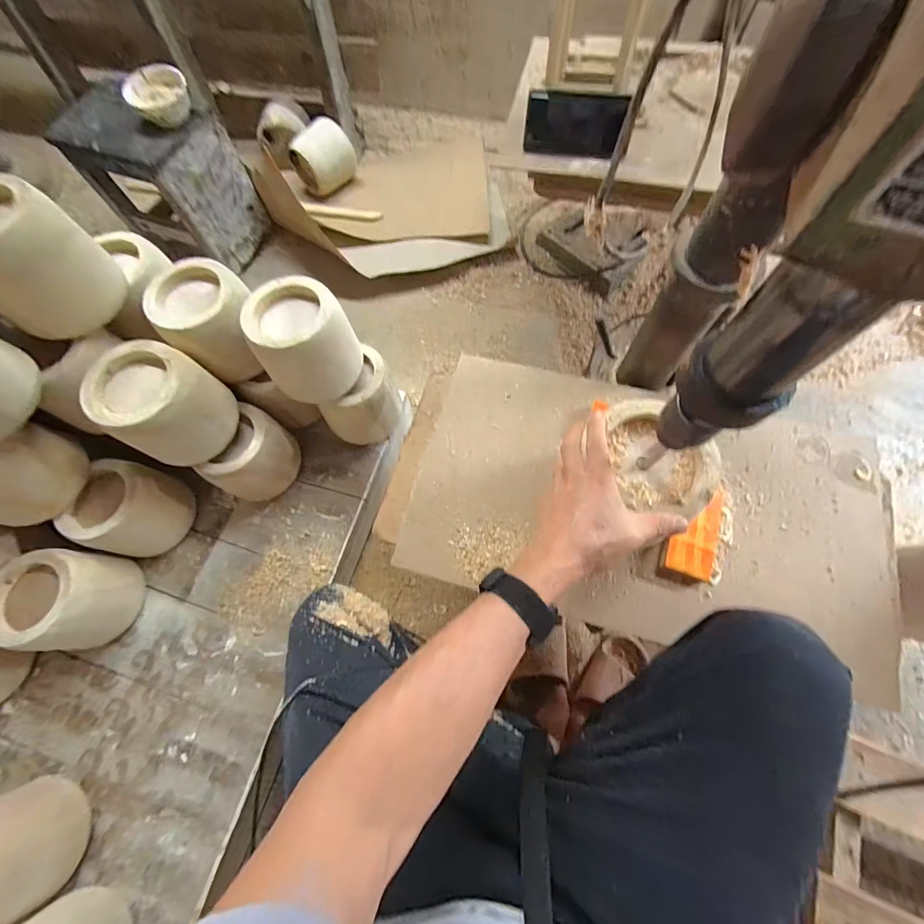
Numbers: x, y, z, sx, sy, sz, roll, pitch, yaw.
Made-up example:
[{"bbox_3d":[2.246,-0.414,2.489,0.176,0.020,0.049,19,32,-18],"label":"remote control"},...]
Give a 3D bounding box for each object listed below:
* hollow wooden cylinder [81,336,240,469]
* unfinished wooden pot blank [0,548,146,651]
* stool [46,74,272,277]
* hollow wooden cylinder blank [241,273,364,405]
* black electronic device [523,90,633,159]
[{"bbox_3d":[-0.401,-0.074,0.549,0.125,0.127,0.123,-1,70,2],"label":"hollow wooden cylinder"},{"bbox_3d":[-0.601,0.208,0.610,0.125,0.135,0.134,3,70,3],"label":"unfinished wooden pot blank"},{"bbox_3d":[-0.655,-0.631,0.918,0.247,0.285,0.221,19,72,9],"label":"stool"},{"bbox_3d":[-0.225,-0.170,0.574,0.127,0.118,0.125,-1,70,2],"label":"hollow wooden cylinder blank"},{"bbox_3d":[0.175,-0.510,0.610,0.158,0.073,0.008,16,42,12],"label":"black electronic device"}]

